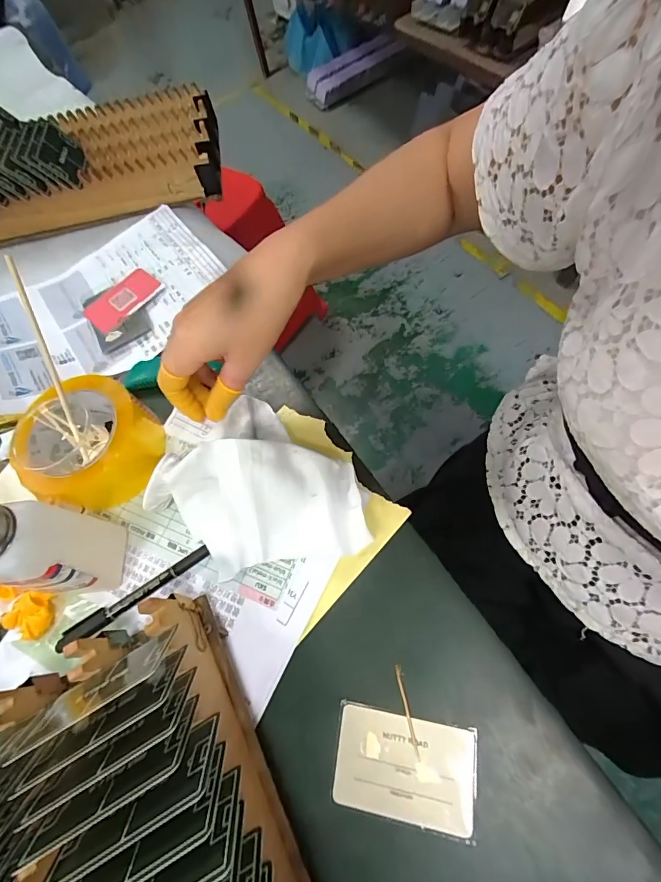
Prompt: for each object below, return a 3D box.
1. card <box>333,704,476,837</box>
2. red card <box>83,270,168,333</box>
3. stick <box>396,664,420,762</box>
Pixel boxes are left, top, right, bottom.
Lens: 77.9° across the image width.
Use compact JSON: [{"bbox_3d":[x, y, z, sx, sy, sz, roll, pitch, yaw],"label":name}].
[{"bbox_3d":[0.047,0.207,0.261,0.085,0.004,0.053,4,65,12],"label":"card"},{"bbox_3d":[-0.239,-0.163,0.470,0.056,0.008,0.087,37,77,23],"label":"red card"},{"bbox_3d":[0.051,0.179,0.273,0.004,0.004,0.053,-13,64,4],"label":"stick"}]

